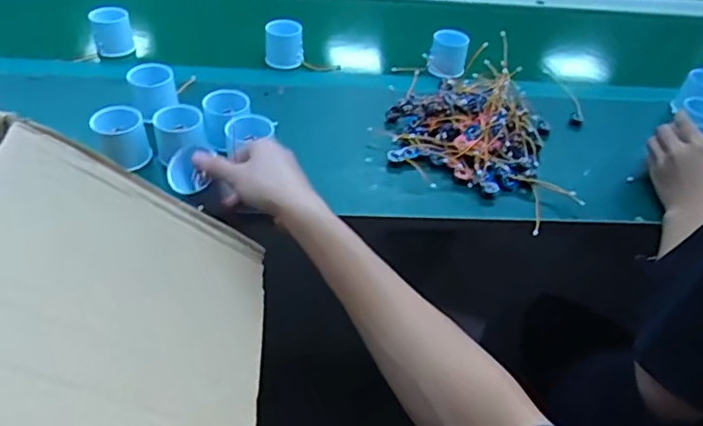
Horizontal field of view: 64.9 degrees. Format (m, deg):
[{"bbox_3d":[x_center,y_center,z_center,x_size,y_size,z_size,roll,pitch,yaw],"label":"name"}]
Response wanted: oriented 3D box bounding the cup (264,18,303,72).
[{"bbox_3d":[-0.096,-0.245,0.796,0.053,0.053,0.043,-2,42,-8],"label":"cup"}]

